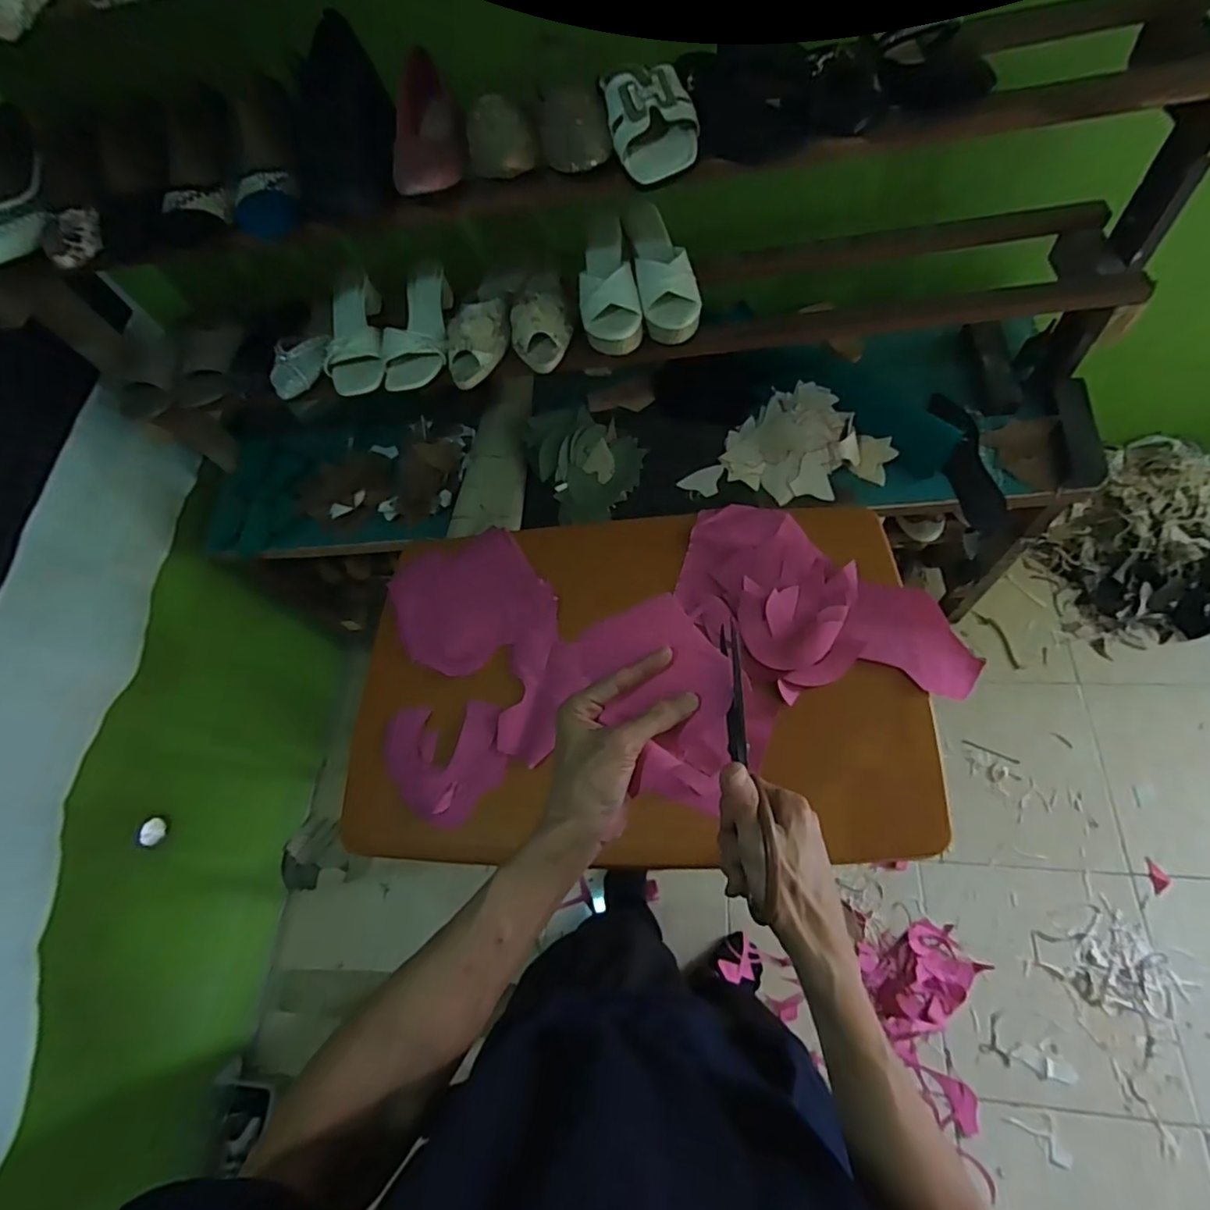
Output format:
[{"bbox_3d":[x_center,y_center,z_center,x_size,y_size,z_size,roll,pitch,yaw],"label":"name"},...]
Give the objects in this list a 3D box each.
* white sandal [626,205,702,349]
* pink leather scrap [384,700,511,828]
[{"bbox_3d":[0.081,-0.468,0.838,0.079,0.061,0.206,-12,78,-3],"label":"white sandal"},{"bbox_3d":[-0.210,0.206,0.775,0.156,0.006,0.153,-9,63,6],"label":"pink leather scrap"}]

